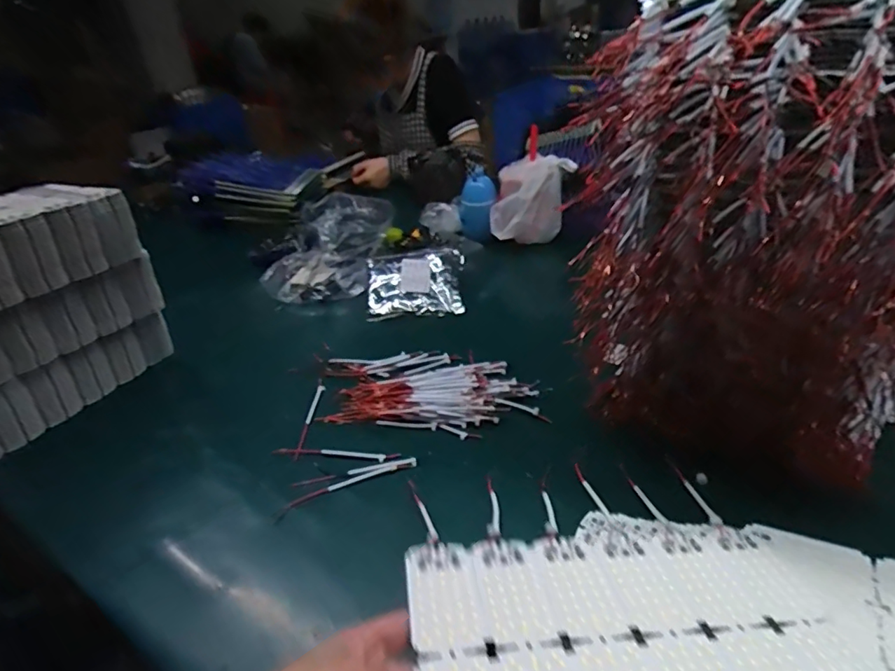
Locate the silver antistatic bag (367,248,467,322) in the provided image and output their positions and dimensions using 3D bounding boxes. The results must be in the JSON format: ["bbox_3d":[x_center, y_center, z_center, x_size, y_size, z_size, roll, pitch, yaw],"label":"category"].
[{"bbox_3d":[-0.053,-0.091,0.910,0.162,0.014,0.133,-6,59,-4],"label":"silver antistatic bag"}]

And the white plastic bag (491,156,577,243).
[{"bbox_3d":[0.162,-0.260,1.035,0.140,0.152,0.096,5,33,16],"label":"white plastic bag"}]

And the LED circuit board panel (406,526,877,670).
[{"bbox_3d":[0.125,0.201,0.355,0.290,0.006,0.183,0,22,-8],"label":"LED circuit board panel"}]

